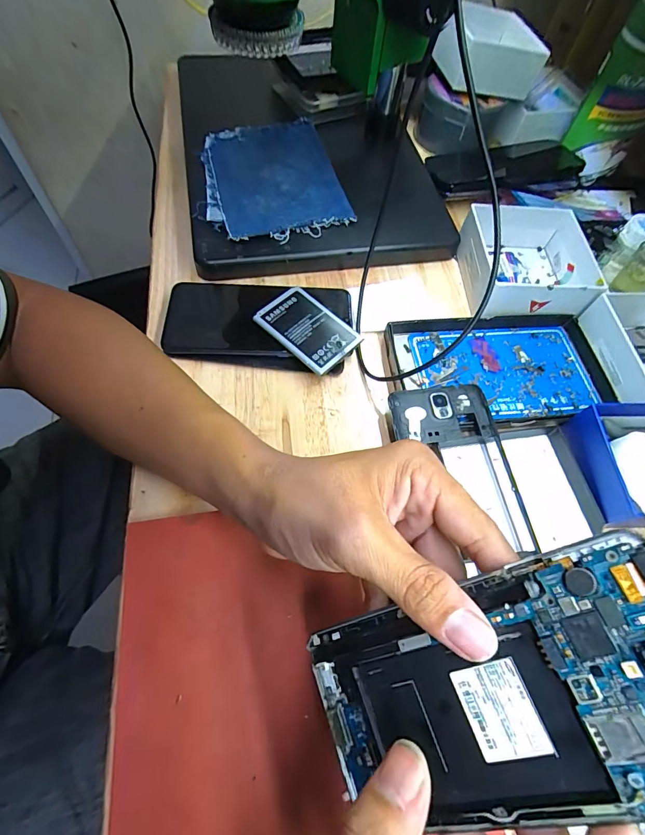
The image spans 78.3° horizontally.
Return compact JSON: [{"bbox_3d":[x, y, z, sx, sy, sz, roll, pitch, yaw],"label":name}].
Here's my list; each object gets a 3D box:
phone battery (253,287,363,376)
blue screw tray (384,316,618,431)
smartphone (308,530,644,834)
[{"bbox_3d":[-0.012,-0.074,0.329,0.079,0.007,0.051,40,69,16],"label":"phone battery"},{"bbox_3d":[0.152,-0.040,0.336,0.188,0.018,0.107,-3,64,-4],"label":"blue screw tray"},{"bbox_3d":[0.062,0.105,0.149,0.147,0.005,0.075,-32,66,25],"label":"smartphone"}]

